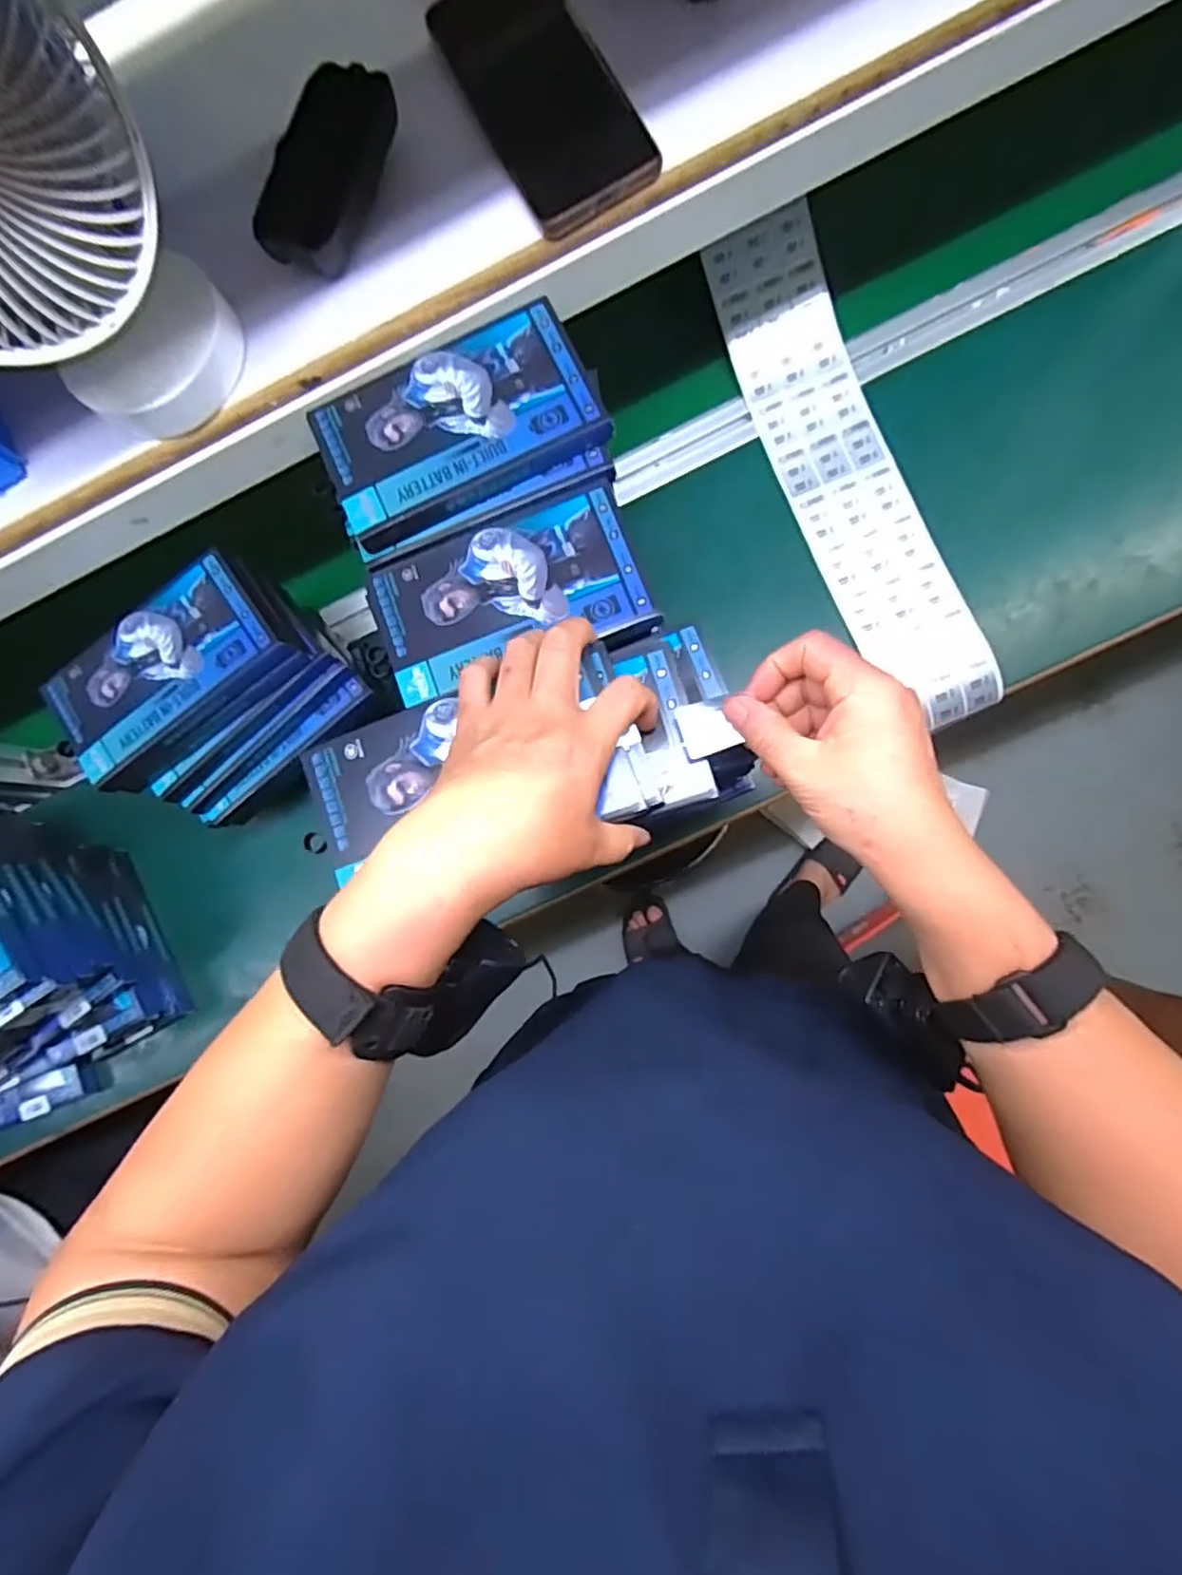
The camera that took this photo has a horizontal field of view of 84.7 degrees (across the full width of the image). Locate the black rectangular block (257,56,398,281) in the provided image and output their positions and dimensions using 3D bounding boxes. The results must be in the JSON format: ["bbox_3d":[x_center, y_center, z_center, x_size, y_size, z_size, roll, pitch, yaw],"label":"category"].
[{"bbox_3d":[-0.146,-0.349,0.364,0.048,0.023,0.109,16,87,8],"label":"black rectangular block"}]

